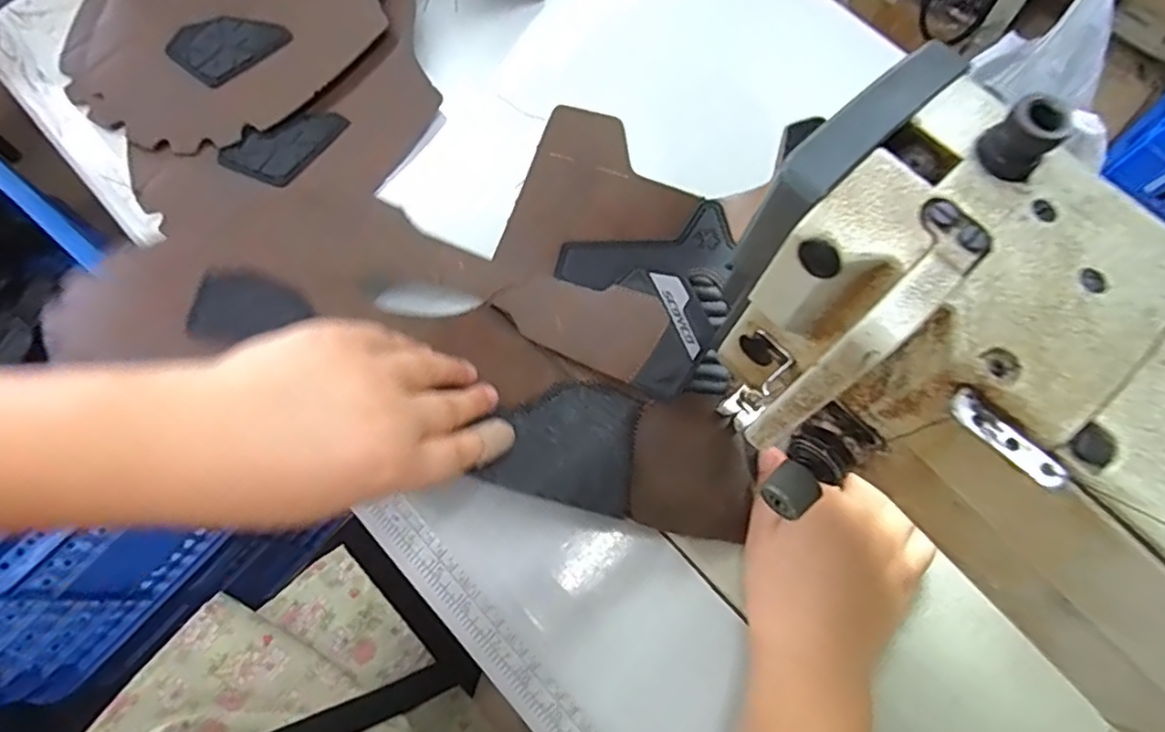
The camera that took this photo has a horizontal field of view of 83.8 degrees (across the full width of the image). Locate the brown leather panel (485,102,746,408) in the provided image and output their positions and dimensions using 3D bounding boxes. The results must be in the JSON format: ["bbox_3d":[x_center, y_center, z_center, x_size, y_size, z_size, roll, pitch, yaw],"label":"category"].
[{"bbox_3d":[0.020,-0.056,0.384,0.168,0.016,0.122,41,106,14],"label":"brown leather panel"}]

